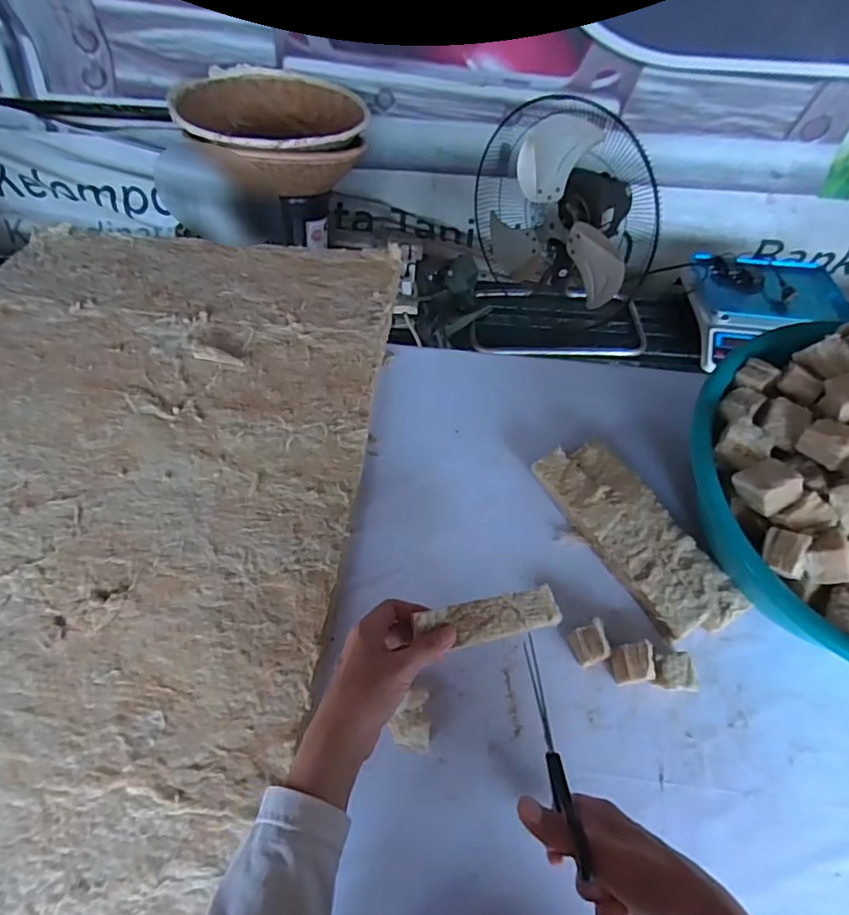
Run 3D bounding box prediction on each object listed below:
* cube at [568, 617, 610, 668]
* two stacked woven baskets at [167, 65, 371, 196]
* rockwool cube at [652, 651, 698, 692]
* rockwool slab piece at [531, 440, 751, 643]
[{"bbox_3d":[0.155,0.175,0.492,0.030,0.030,0.033,-21,60,-14],"label":"cube"},{"bbox_3d":[-0.342,-0.768,1.201,0.413,0.138,0.413,-7,62,-8],"label":"two stacked woven baskets"},{"bbox_3d":[0.225,0.198,0.483,0.038,0.027,0.033,3,58,1],"label":"rockwool cube"},{"bbox_3d":[0.217,0.080,0.548,0.087,0.037,0.231,-30,65,-16],"label":"rockwool slab piece"}]

